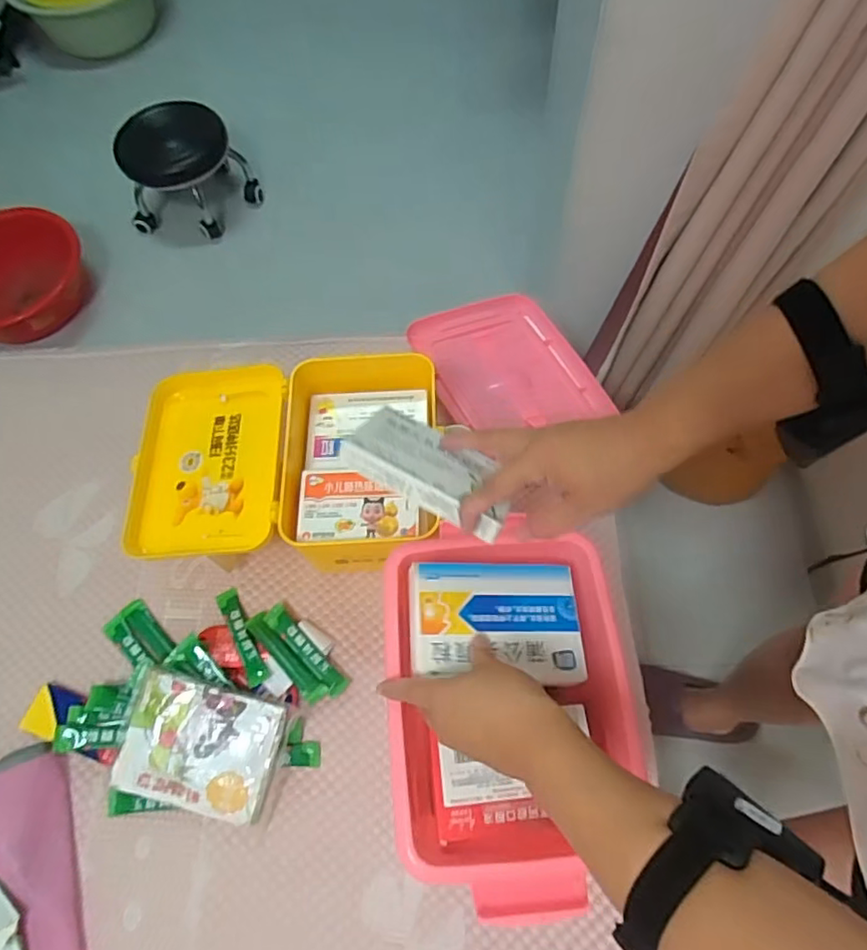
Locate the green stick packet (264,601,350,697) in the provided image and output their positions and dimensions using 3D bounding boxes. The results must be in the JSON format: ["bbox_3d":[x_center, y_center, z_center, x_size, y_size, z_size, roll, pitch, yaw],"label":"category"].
[{"bbox_3d":[-0.137,0.187,0.639,0.118,0.015,0.026,41,59,16],"label":"green stick packet"}]

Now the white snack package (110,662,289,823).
[{"bbox_3d":[-0.231,0.264,0.575,0.153,0.021,0.116,13,79,6],"label":"white snack package"}]

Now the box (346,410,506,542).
[{"bbox_3d":[0.001,-0.005,0.457,0.127,0.017,0.078,31,36,6],"label":"box"}]

